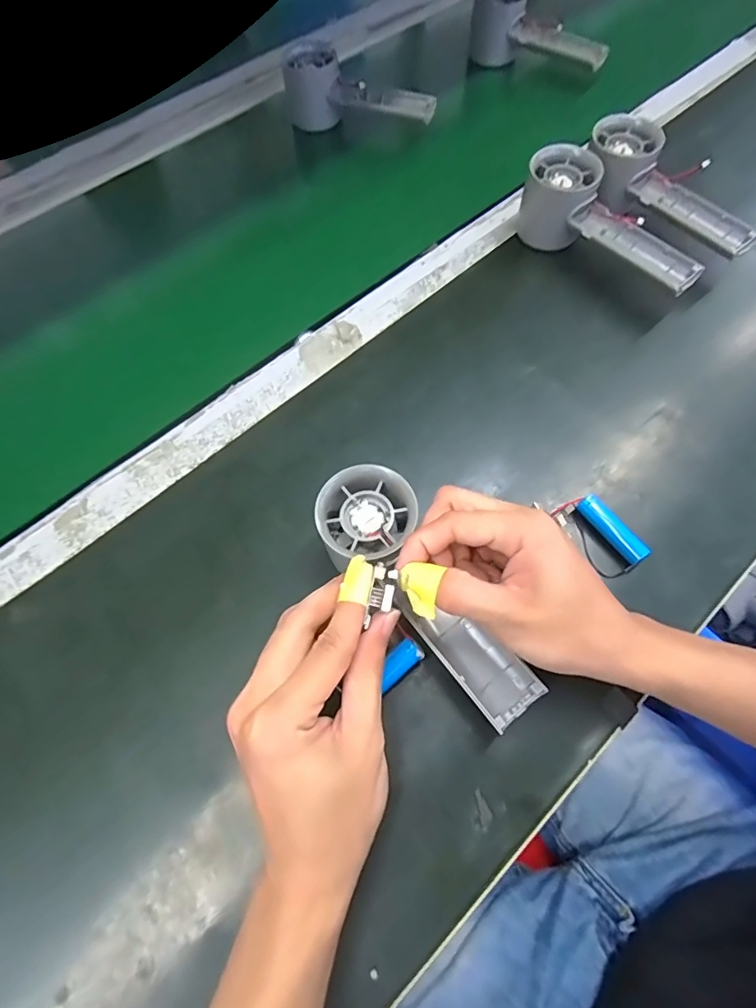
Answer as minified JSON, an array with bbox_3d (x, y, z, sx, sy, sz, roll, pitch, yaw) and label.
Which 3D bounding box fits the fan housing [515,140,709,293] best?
[{"bbox_3d":[0.188,-0.224,0.394,0.158,0.060,0.053,40,73,17],"label":"fan housing"}]

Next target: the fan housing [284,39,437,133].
[{"bbox_3d":[-0.018,-0.419,0.496,0.156,0.053,0.056,15,68,9],"label":"fan housing"}]

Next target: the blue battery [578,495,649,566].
[{"bbox_3d":[0.150,0.017,0.313,0.014,0.016,0.050,-34,69,-12],"label":"blue battery"}]

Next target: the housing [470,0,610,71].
[{"bbox_3d":[0.178,-0.512,0.530,0.153,0.049,0.055,30,71,14],"label":"housing"}]

